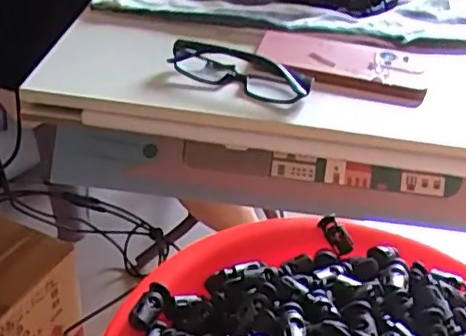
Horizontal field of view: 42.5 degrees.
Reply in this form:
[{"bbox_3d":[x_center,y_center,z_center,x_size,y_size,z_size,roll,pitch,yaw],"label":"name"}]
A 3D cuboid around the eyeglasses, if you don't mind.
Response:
[{"bbox_3d":[0.011,-0.093,0.560,0.129,0.032,0.060,18,38,15],"label":"eyeglasses"}]

